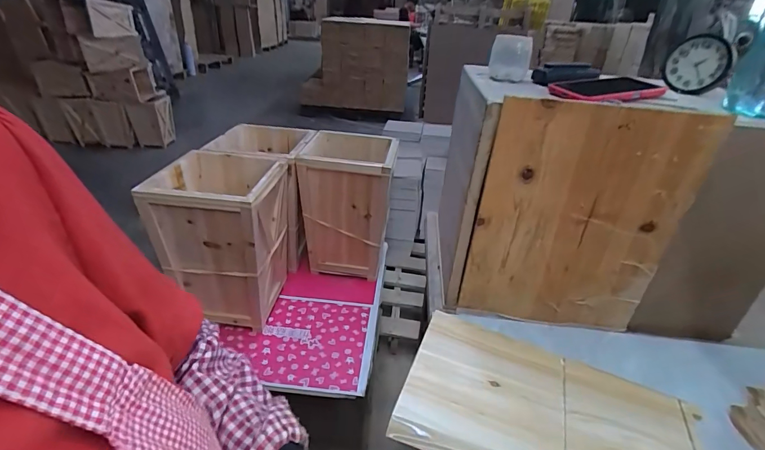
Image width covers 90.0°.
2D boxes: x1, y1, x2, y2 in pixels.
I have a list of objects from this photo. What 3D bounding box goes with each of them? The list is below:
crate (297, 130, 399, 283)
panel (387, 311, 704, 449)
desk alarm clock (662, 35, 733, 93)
[{"bbox_3d":[-0.105,-0.055,1.150,0.258,0.378,0.239,7,30,6],"label":"crate"},{"bbox_3d":[0.210,0.240,0.491,0.353,0.025,0.213,16,33,17],"label":"panel"},{"bbox_3d":[0.516,-0.262,0.630,0.088,0.080,0.024,26,37,30],"label":"desk alarm clock"}]

